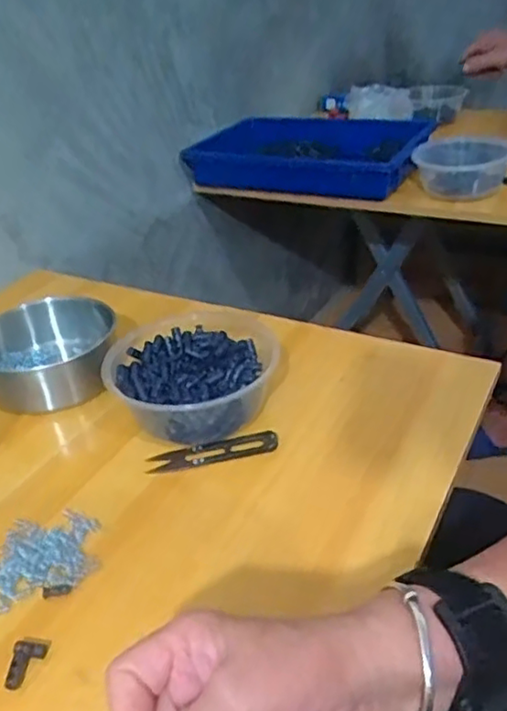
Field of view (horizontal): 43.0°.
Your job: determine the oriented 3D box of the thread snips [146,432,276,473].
[{"bbox_3d":[-0.031,0.076,0.503,0.100,0.004,0.020,-11,47,-3],"label":"thread snips"}]

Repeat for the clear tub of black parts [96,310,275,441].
[{"bbox_3d":[-0.045,0.023,0.545,0.149,0.063,0.128,-15,33,-17],"label":"clear tub of black parts"}]

